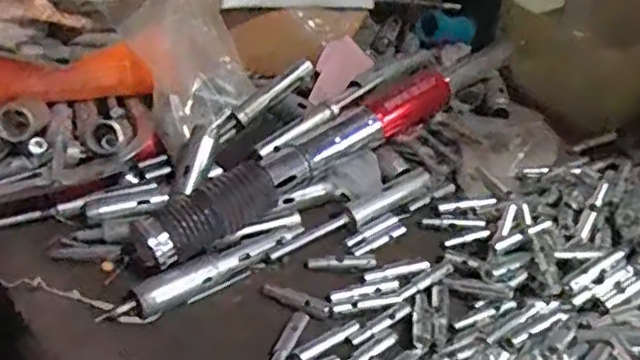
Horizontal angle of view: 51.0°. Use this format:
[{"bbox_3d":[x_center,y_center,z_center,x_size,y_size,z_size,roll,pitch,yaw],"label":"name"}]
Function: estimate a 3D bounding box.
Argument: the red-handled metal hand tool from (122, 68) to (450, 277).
[{"bbox_3d":[-0.009,-0.018,0.538,0.306,0.049,0.047,-29,47,-31],"label":"red-handled metal hand tool"}]

